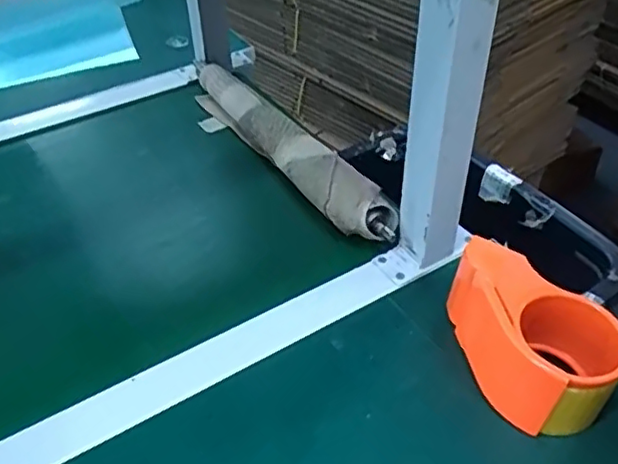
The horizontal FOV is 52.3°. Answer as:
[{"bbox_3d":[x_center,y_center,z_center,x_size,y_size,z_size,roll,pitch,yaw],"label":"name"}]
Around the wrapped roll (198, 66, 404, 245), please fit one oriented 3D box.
[{"bbox_3d":[-0.040,-0.105,0.690,0.058,0.046,0.391,-25,48,-24],"label":"wrapped roll"}]

